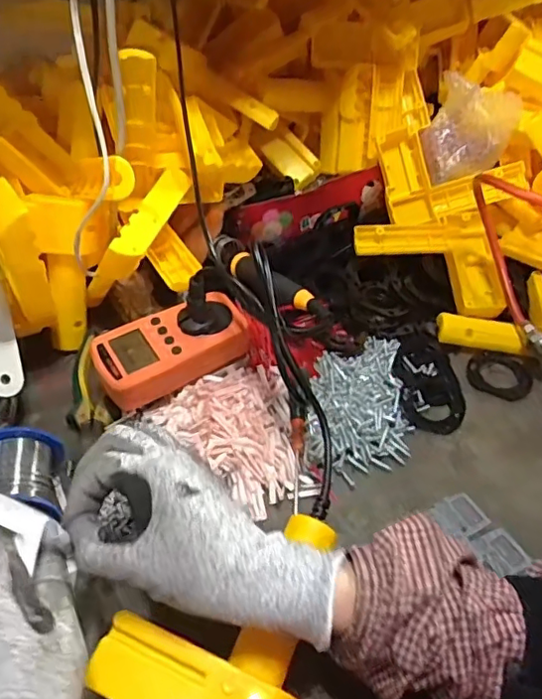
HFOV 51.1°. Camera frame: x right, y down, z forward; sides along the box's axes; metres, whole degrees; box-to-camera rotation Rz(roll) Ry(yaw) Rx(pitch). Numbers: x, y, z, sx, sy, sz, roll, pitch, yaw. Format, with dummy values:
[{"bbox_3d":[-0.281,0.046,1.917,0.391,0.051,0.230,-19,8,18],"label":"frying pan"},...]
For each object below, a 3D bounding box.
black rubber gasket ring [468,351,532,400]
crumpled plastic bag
[{"bbox_3d":[0.215,0.023,0.532,0.057,0.005,0.051,24,51,20],"label":"black rubber gasket ring"},{"bbox_3d":[0.213,-0.233,0.613,0.092,0.096,0.053,17,49,14],"label":"crumpled plastic bag"}]

